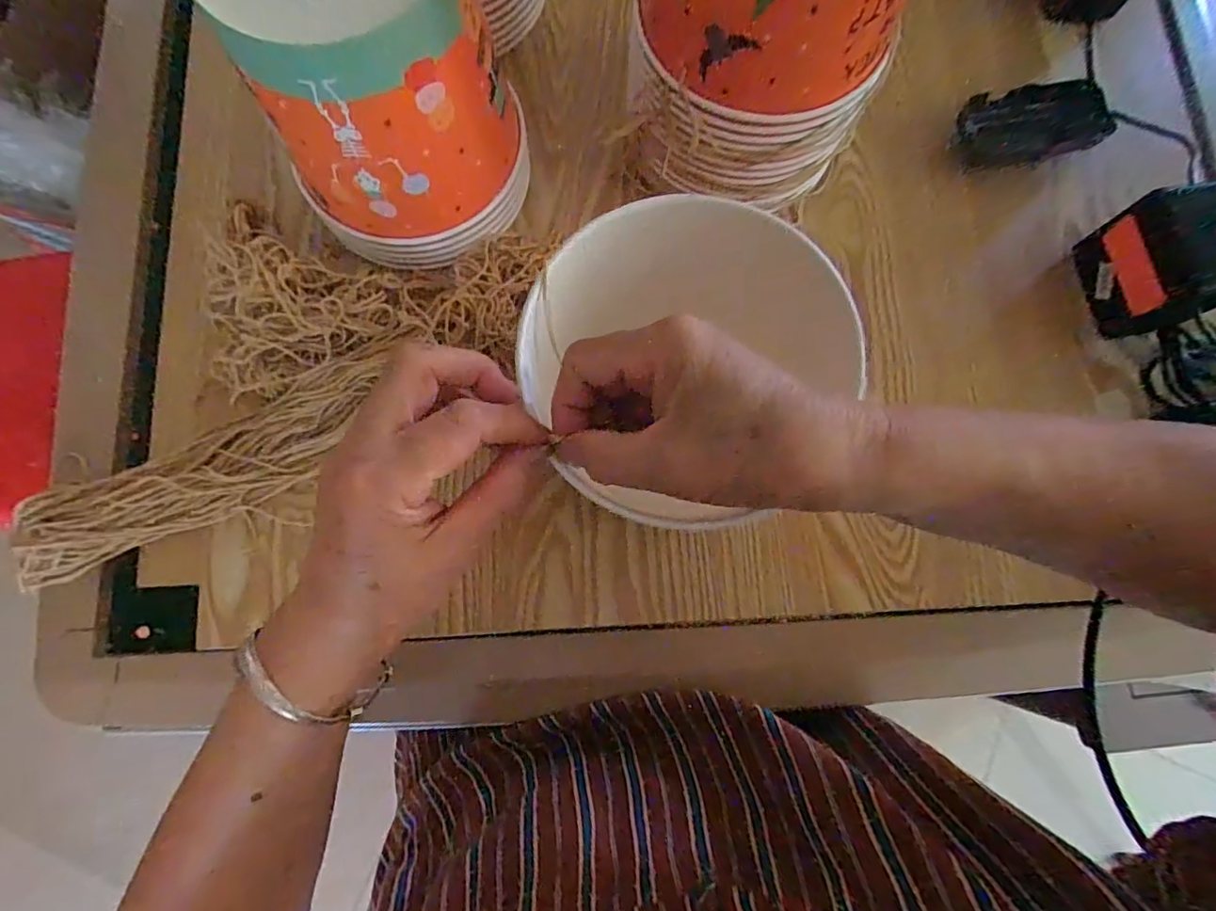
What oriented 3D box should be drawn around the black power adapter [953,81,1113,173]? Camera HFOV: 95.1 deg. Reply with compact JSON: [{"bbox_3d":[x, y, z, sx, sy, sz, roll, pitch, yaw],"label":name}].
[{"bbox_3d":[0.328,-0.258,0.431,0.105,0.031,0.051,-10,80,-3],"label":"black power adapter"}]

